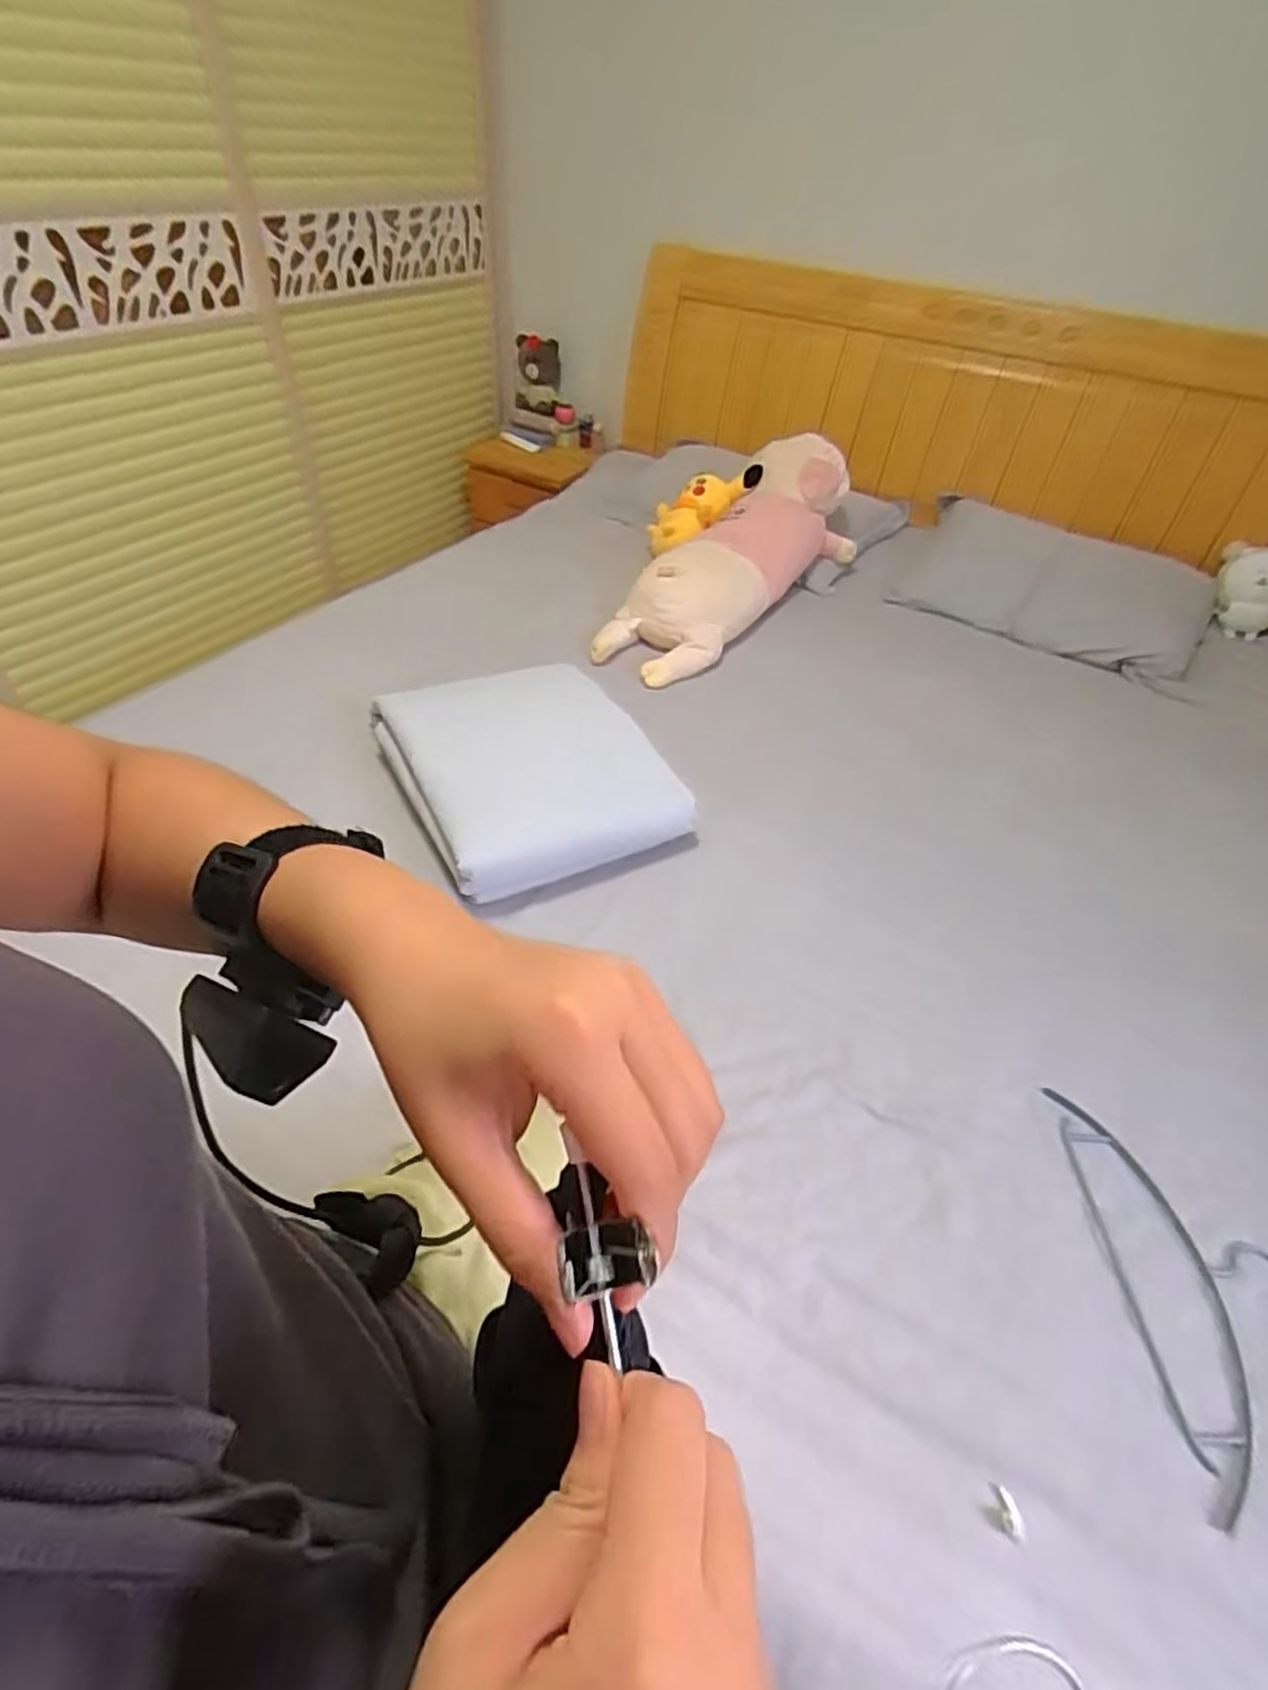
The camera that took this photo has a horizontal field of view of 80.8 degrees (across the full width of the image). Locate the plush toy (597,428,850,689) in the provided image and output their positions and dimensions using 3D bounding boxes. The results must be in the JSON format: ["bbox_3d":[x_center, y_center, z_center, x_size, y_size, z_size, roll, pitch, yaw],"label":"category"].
[{"bbox_3d":[0.230,-0.638,1.648,0.303,0.252,0.749,27,49,21],"label":"plush toy"}]

